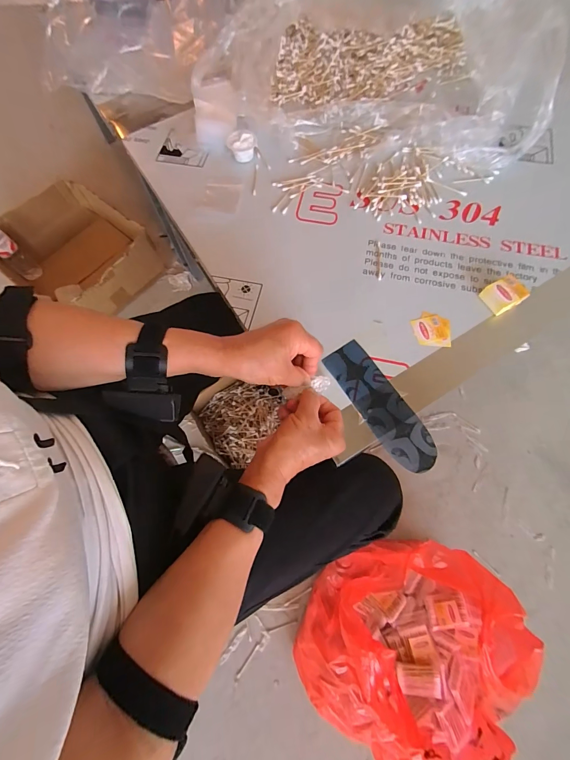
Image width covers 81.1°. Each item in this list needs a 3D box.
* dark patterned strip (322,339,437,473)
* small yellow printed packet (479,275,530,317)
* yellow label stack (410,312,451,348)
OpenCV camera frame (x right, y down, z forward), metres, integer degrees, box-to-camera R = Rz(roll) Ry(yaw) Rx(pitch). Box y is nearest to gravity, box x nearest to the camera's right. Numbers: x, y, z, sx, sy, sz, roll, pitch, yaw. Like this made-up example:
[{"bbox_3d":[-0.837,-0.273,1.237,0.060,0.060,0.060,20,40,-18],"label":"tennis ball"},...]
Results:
[{"bbox_3d":[0.128,0.034,0.448,0.059,0.006,0.190,-32,73,-8],"label":"dark patterned strip"},{"bbox_3d":[0.315,-0.122,0.477,0.053,0.028,0.041,-25,71,-8],"label":"small yellow printed packet"},{"bbox_3d":[0.211,-0.073,0.480,0.052,0.006,0.050,5,70,3],"label":"yellow label stack"}]

